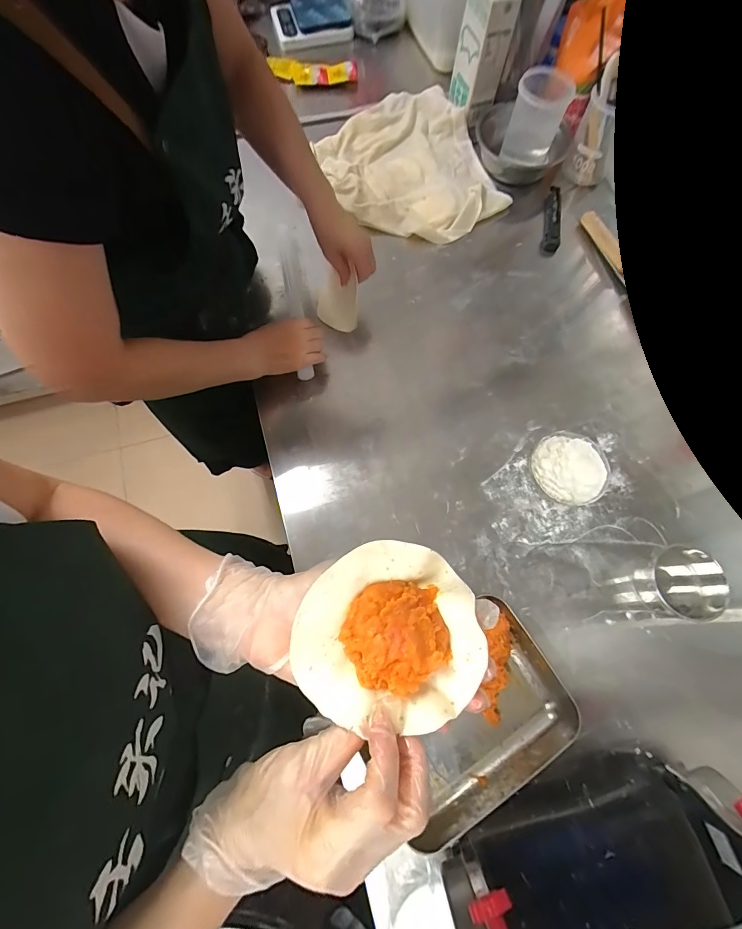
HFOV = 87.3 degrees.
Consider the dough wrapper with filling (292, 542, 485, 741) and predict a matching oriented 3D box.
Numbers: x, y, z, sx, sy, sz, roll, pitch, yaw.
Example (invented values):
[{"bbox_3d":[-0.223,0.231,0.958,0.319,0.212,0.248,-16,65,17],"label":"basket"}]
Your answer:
[{"bbox_3d":[0.010,0.107,0.255,0.114,0.033,0.108,0,72,-1],"label":"dough wrapper with filling"}]

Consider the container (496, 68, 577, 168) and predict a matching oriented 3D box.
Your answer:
[{"bbox_3d":[0.319,-0.673,0.754,0.092,0.110,0.110,15,73,4],"label":"container"}]

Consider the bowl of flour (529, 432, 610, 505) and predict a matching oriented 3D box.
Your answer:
[{"bbox_3d":[0.293,0.011,0.594,0.107,0.048,0.110,-14,73,-6],"label":"bowl of flour"}]

